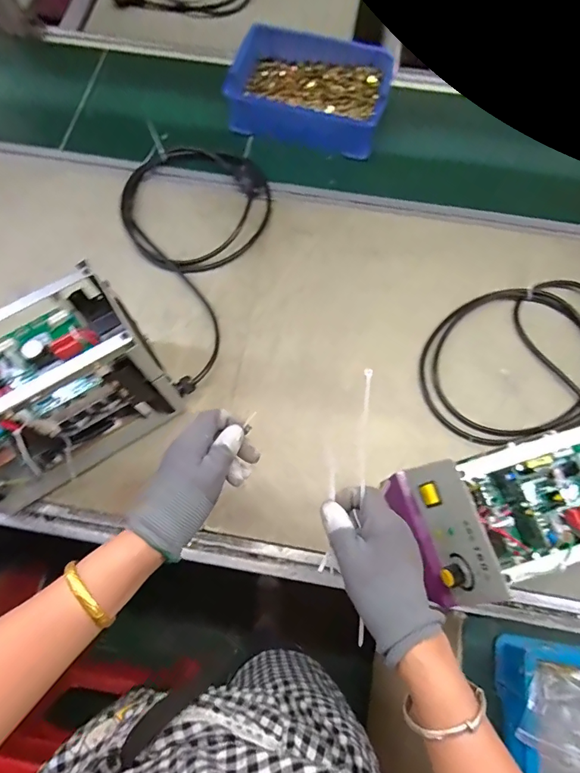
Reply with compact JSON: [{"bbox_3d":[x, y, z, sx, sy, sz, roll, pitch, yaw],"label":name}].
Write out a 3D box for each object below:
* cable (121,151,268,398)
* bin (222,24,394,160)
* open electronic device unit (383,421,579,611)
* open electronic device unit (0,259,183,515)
[{"bbox_3d":[-0.200,-0.239,0.754,0.264,0.028,0.488,15,73,4],"label":"cable"},{"bbox_3d":[0.041,-0.583,0.859,0.300,0.080,0.230,17,73,5],"label":"bin"},{"bbox_3d":[0.289,0.112,0.462,0.313,0.095,0.131,-17,73,-6],"label":"open electronic device unit"},{"bbox_3d":[-0.315,0.017,0.562,0.293,0.224,0.150,-28,74,-9],"label":"open electronic device unit"}]

